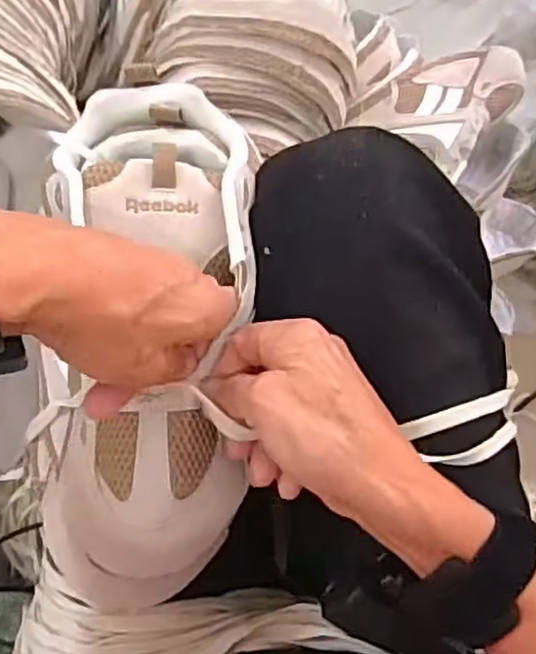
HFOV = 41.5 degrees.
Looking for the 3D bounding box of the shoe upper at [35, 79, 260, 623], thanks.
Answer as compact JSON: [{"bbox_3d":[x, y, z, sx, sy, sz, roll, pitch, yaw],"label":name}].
[{"bbox_3d":[-0.063,0.007,0.359,0.106,0.054,0.267,2,85,2],"label":"shoe upper"}]

